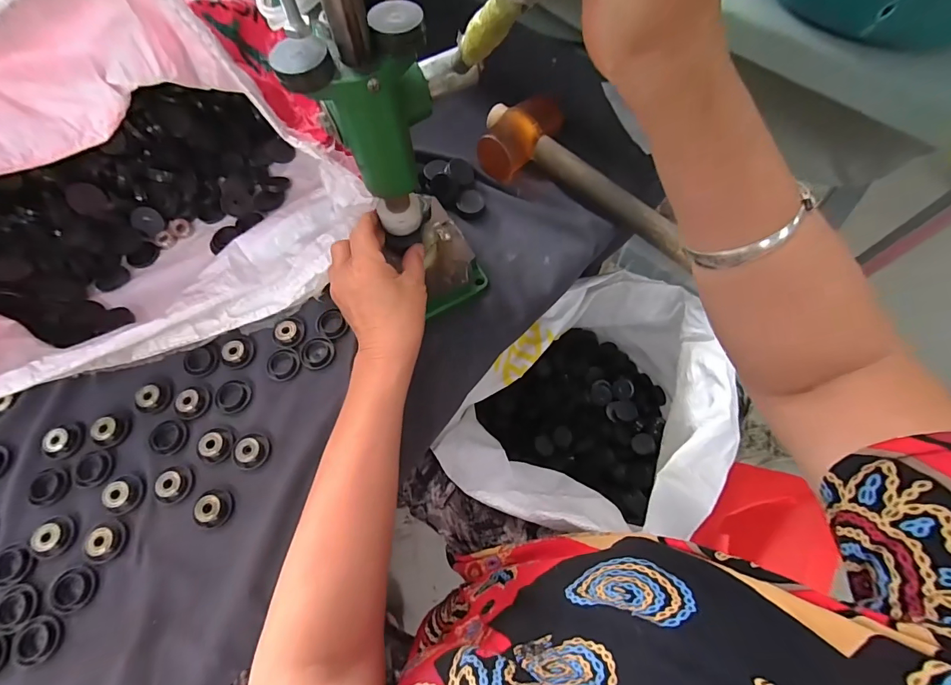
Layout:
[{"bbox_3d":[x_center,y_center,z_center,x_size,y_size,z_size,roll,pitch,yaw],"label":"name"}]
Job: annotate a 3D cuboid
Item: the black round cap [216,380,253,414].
[{"bbox_3d":[-0.237,0.053,0.399,0.033,0.007,0.031,0,67,0],"label":"black round cap"}]

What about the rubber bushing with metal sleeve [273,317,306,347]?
[{"bbox_3d":[-0.192,-0.012,0.418,0.030,0.008,0.029,0,67,0],"label":"rubber bushing with metal sleeve"}]

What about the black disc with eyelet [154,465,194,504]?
[{"bbox_3d":[-0.271,0.126,0.365,0.026,0.011,0.031,-6,67,-2],"label":"black disc with eyelet"}]

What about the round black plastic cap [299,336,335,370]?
[{"bbox_3d":[-0.161,0.009,0.411,0.034,0.010,0.032,0,67,0],"label":"round black plastic cap"}]

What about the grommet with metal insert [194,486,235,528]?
[{"bbox_3d":[-0.230,0.144,0.358,0.030,0.009,0.031,-4,67,-1],"label":"grommet with metal insert"}]

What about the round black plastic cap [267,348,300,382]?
[{"bbox_3d":[-0.195,0.021,0.412,0.034,0.005,0.033,0,67,0],"label":"round black plastic cap"}]

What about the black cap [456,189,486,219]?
[{"bbox_3d":[-0.005,-0.161,0.476,0.032,0.013,0.031,0,67,0],"label":"black cap"}]

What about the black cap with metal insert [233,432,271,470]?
[{"bbox_3d":[-0.208,0.100,0.377,0.031,0.009,0.031,0,67,0],"label":"black cap with metal insert"}]

